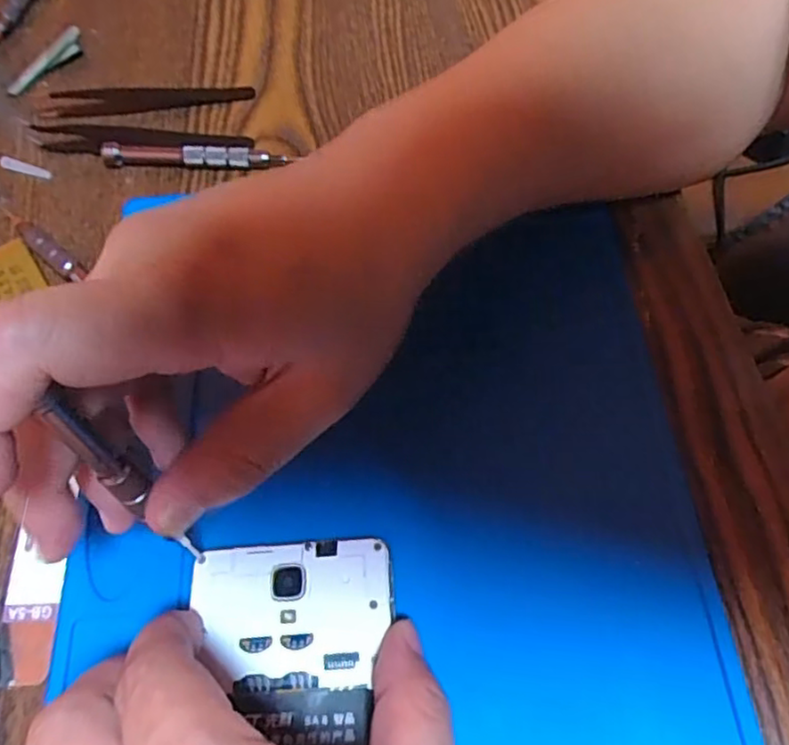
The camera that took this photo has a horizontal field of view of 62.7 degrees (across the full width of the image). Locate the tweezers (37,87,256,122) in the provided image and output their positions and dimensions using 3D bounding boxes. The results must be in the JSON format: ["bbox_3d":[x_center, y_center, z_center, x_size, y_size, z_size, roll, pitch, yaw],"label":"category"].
[{"bbox_3d":[-0.134,-0.147,0.348,0.112,0.005,0.021,-1,63,2],"label":"tweezers"}]

